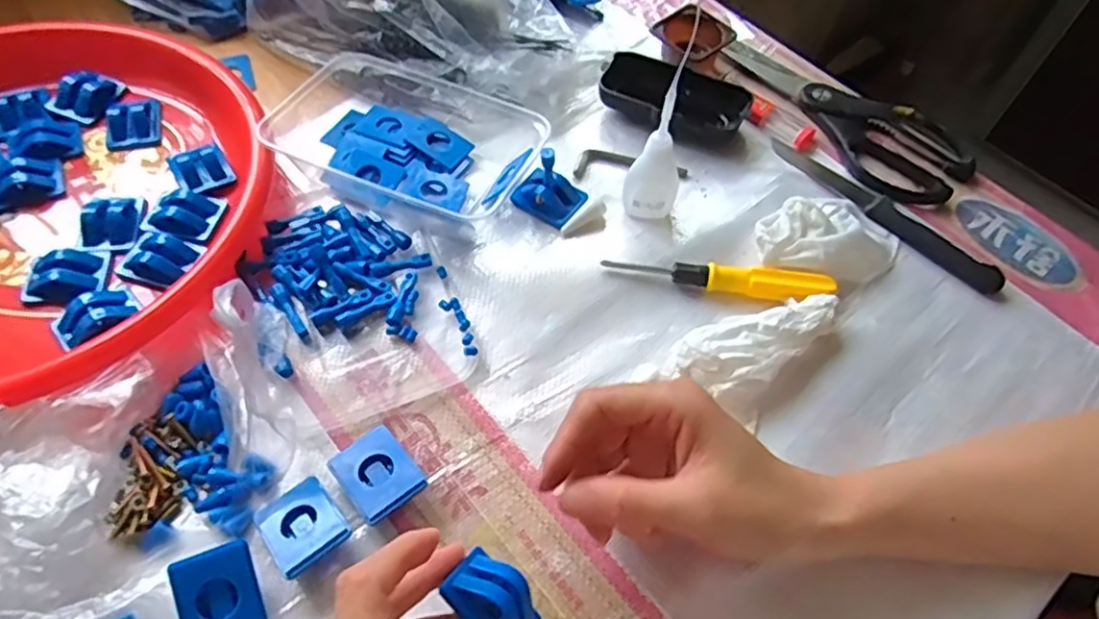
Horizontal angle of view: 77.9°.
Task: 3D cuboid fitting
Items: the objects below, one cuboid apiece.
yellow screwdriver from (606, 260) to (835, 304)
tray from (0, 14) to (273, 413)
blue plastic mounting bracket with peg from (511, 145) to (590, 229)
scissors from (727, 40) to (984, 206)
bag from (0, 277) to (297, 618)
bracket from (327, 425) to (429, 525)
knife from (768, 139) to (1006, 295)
[{"bbox_3d":[0.106,-0.022,0.424,0.139,0.019,0.021,9,56,2],"label":"yellow screwdriver"},{"bbox_3d":[-0.328,-0.071,0.413,0.285,0.036,0.285,2,56,-3],"label":"tray"},{"bbox_3d":[0.000,-0.084,0.444,0.043,0.044,0.030,29,59,14],"label":"blue plastic mounting bracket with peg"},{"bbox_3d":[0.226,-0.156,0.522,0.095,0.009,0.202,-30,63,-22],"label":"scissors"},{"bbox_3d":[-0.205,0.068,0.322,0.189,0.056,0.122,-33,65,-23],"label":"bag"},{"bbox_3d":[-0.086,0.085,0.346,0.034,0.016,0.042,-35,65,-24],"label":"bracket"},{"bbox_3d":[0.228,-0.070,0.467,0.022,0.007,0.174,-37,66,-25],"label":"knife"}]

